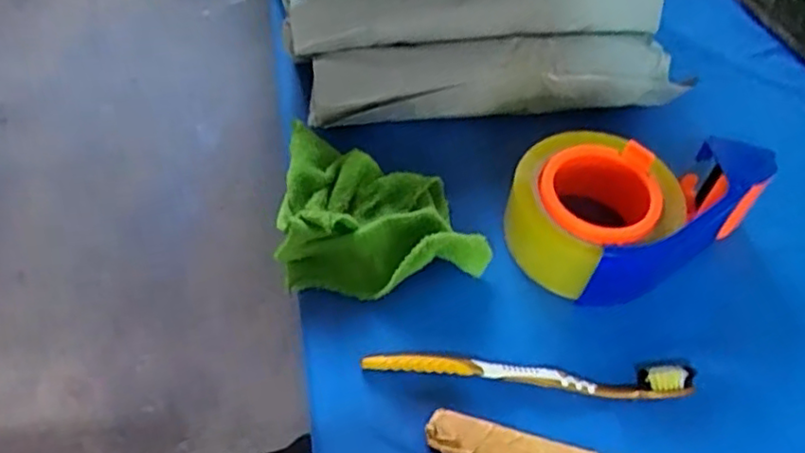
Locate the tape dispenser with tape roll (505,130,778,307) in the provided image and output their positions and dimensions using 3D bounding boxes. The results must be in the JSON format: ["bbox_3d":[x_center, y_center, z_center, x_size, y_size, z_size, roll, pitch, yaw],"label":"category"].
[{"bbox_3d":[0.143,-0.020,0.426,0.155,0.056,0.109,-27,60,-22],"label":"tape dispenser with tape roll"}]

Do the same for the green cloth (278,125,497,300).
[{"bbox_3d":[-0.013,-0.015,0.426,0.129,0.035,0.118,4,54,0],"label":"green cloth"}]

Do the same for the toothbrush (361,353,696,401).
[{"bbox_3d":[0.071,0.083,0.372,0.183,0.013,0.016,4,54,0],"label":"toothbrush"}]

